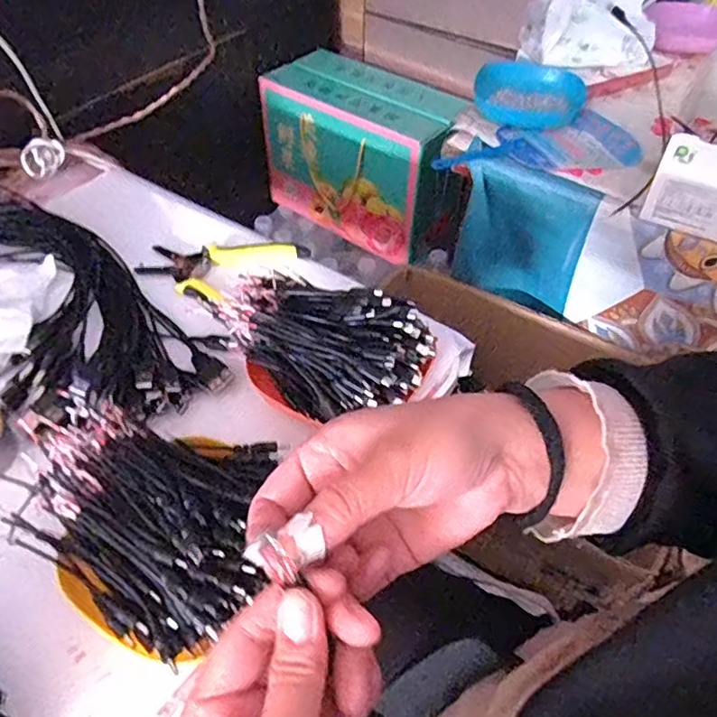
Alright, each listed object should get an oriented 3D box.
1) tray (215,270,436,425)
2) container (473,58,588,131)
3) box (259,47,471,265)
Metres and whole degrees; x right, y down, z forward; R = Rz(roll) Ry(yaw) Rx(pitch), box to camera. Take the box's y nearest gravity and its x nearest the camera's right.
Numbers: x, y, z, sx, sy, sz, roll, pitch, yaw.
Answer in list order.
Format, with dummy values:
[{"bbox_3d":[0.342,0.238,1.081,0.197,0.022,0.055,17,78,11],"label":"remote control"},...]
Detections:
[{"bbox_3d":[-0.033,-0.020,0.479,0.175,0.049,0.122,24,53,17],"label":"tray"},{"bbox_3d":[0.224,-0.351,0.782,0.138,0.035,0.159,12,50,8],"label":"container"},{"bbox_3d":[0.009,-0.359,1.051,0.331,0.233,0.164,29,54,20],"label":"box"}]

